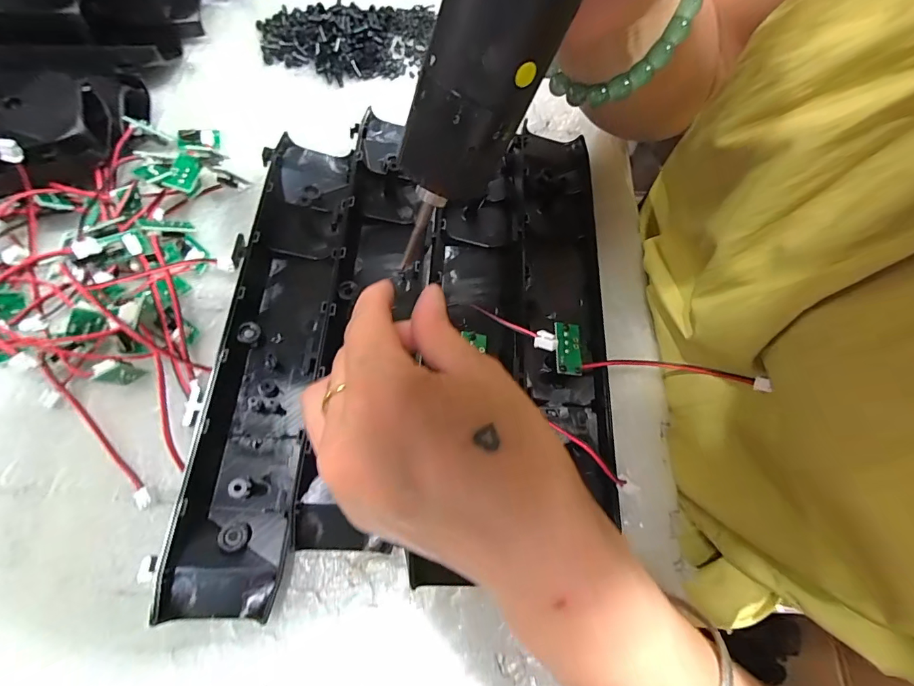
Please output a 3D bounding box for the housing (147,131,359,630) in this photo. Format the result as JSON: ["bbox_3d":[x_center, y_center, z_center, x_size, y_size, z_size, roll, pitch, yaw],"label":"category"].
[{"bbox_3d":[-0.102,-0.004,0.237,0.063,0.024,0.273,4,69,-1],"label":"housing"}]

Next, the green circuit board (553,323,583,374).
[{"bbox_3d":[0.062,0.003,0.233,0.015,0.004,0.030,2,70,-4],"label":"green circuit board"}]

